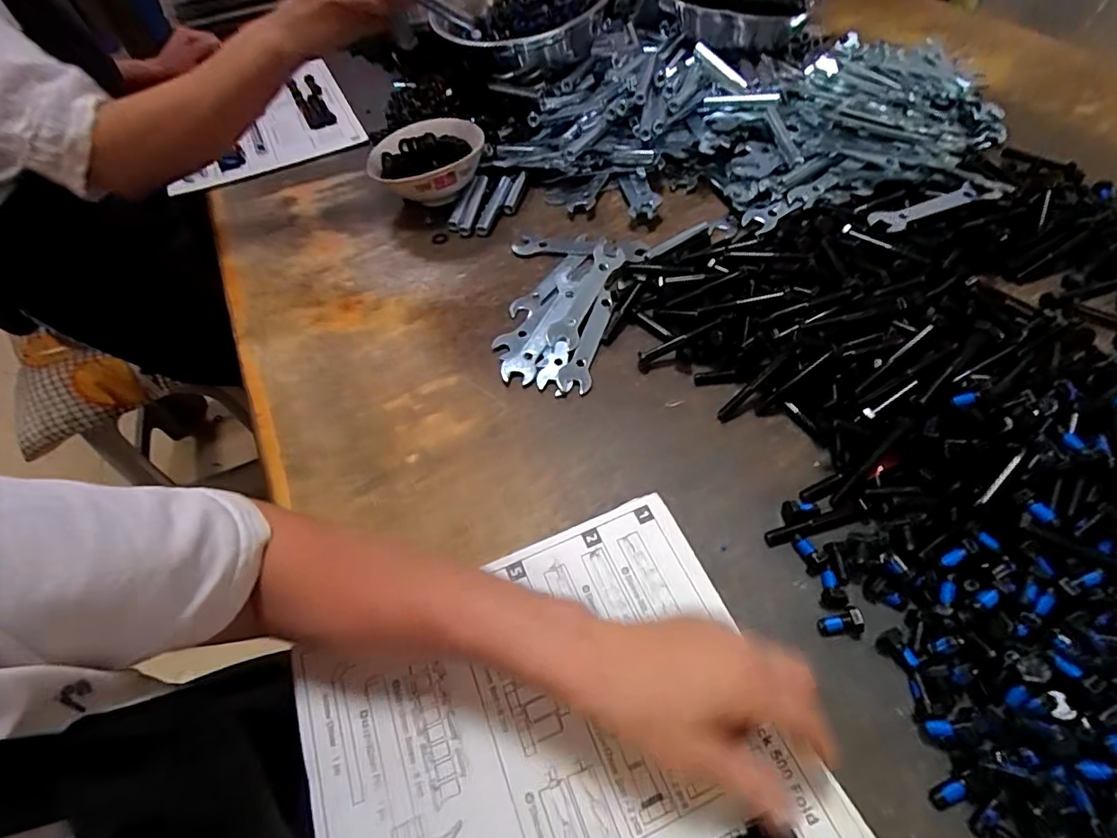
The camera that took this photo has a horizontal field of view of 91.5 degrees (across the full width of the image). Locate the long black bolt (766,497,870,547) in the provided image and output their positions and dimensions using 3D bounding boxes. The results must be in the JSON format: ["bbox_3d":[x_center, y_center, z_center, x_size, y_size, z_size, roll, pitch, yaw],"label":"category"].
[{"bbox_3d":[0.193,0.078,0.404,0.080,0.016,0.014,-16,54,-6],"label":"long black bolt"}]

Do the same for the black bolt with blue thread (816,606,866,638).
[{"bbox_3d":[0.187,0.136,0.360,0.025,0.014,0.016,-16,53,-5],"label":"black bolt with blue thread"}]

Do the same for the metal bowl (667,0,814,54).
[{"bbox_3d":[0.260,-0.612,0.807,0.194,0.063,0.194,6,55,11],"label":"metal bowl"}]

